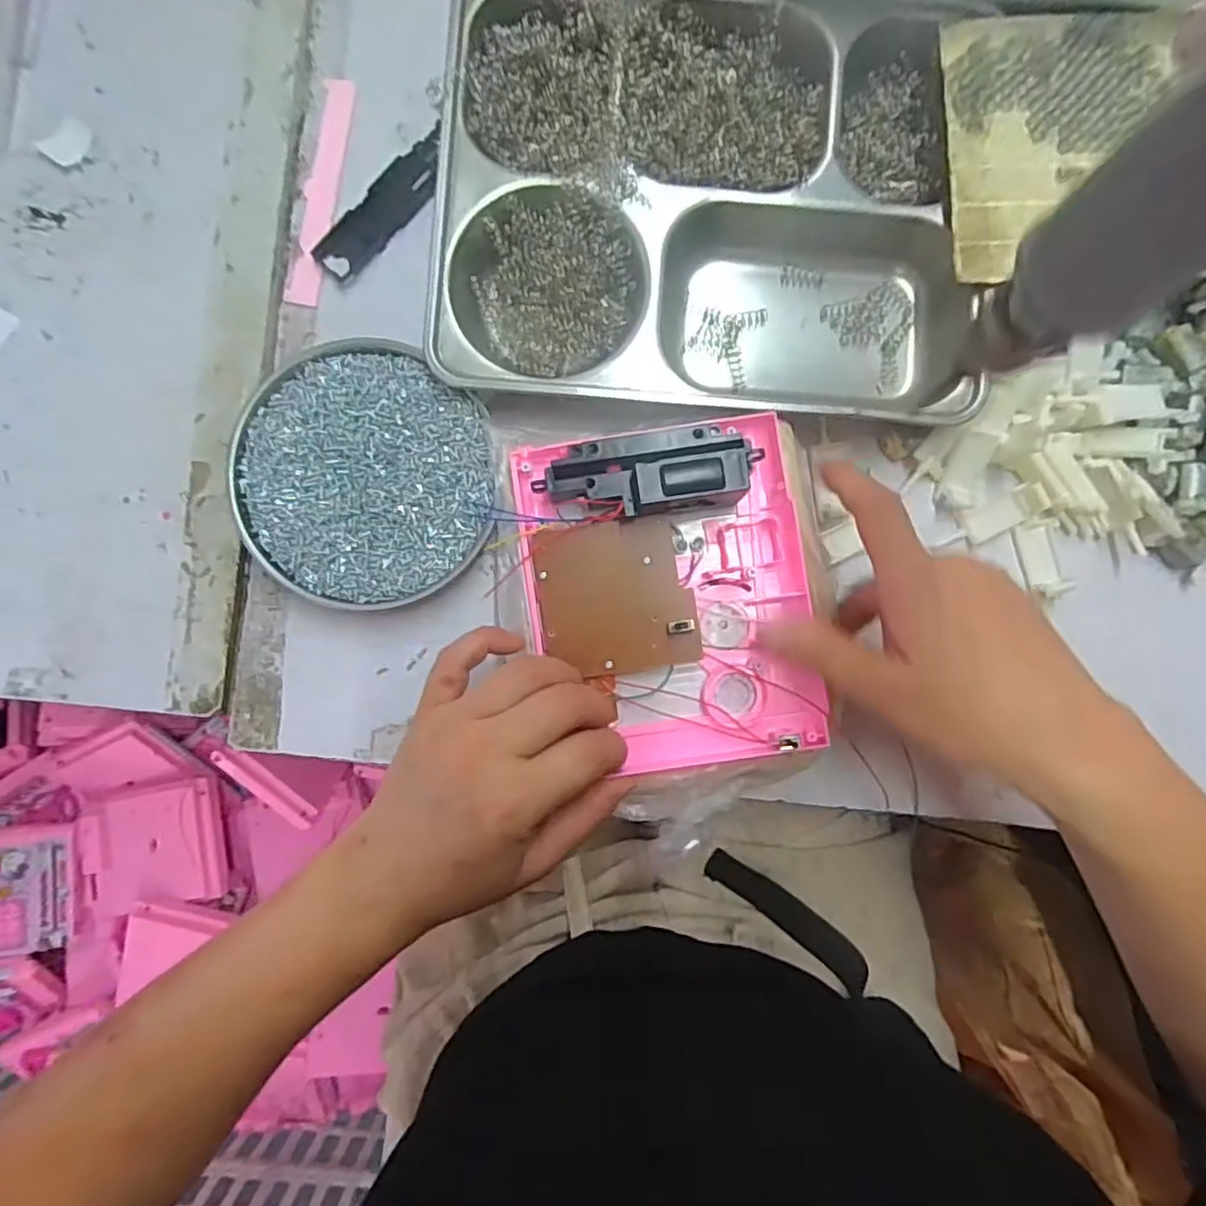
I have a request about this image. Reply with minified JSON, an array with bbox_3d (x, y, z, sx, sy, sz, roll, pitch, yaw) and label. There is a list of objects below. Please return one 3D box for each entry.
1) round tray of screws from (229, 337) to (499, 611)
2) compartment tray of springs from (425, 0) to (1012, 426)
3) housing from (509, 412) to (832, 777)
[{"bbox_3d":[-0.120,-0.067,0.351,0.129,0.019,0.133,0,89,-1],"label":"round tray of screws"},{"bbox_3d":[0.064,-0.208,0.354,0.287,0.034,0.209,4,89,-1],"label":"compartment tray of springs"},{"bbox_3d":[0.032,-0.002,0.318,0.130,0.037,0.158,-8,90,-1],"label":"housing"}]

